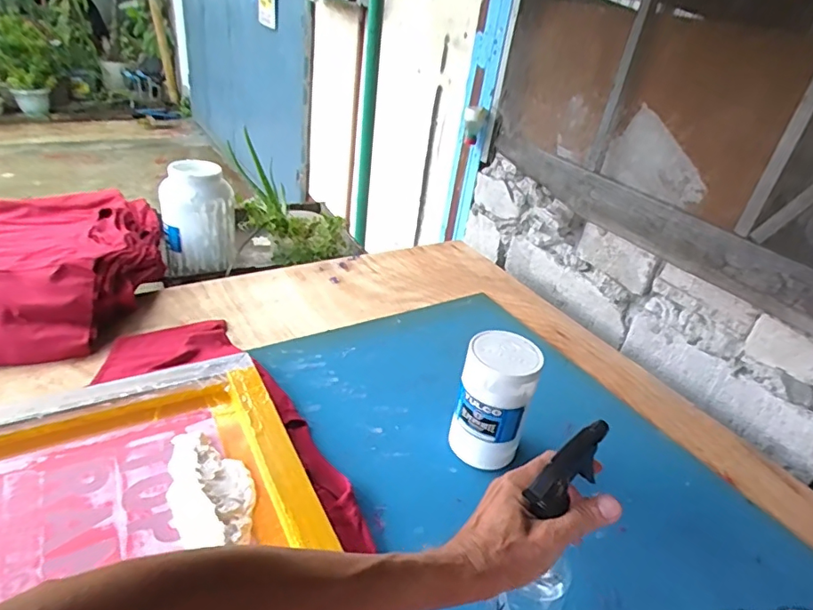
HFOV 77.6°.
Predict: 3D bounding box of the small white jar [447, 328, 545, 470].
[{"bbox_3d":[0.114,0.133,0.682,0.095,0.178,0.097,17,33,14],"label":"small white jar"}]

